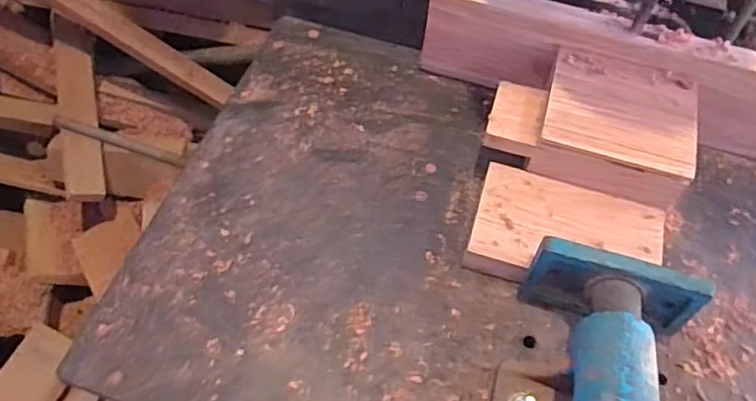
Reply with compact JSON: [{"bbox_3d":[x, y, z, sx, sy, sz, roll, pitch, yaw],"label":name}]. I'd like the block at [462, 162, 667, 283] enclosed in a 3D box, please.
[{"bbox_3d":[0.162,0.031,0.526,0.154,0.027,0.098,17,57,7],"label":"block"}]

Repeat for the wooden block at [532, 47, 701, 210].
[{"bbox_3d":[0.216,-0.071,0.548,0.129,0.038,0.123,17,57,7],"label":"wooden block"}]

